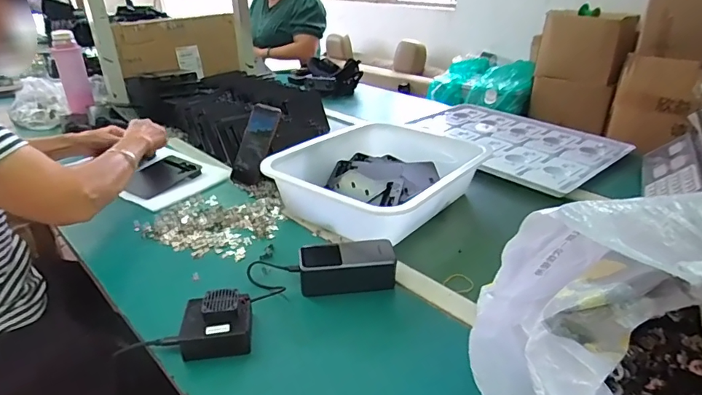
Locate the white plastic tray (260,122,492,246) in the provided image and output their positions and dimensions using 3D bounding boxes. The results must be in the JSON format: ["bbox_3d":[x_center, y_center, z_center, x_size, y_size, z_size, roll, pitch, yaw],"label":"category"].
[{"bbox_3d":[0.046,-0.048,0.828,0.272,0.092,0.337,20,33,33],"label":"white plastic tray"}]

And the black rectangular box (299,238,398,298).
[{"bbox_3d":[-0.005,0.096,0.612,0.129,0.054,0.050,-4,27,-9],"label":"black rectangular box"}]

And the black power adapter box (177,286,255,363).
[{"bbox_3d":[-0.155,0.145,0.522,0.077,0.046,0.069,-4,27,-9],"label":"black power adapter box"}]

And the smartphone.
[{"bbox_3d":[-0.191,-0.106,0.891,0.080,0.156,0.013,23,5,33],"label":"smartphone"}]

